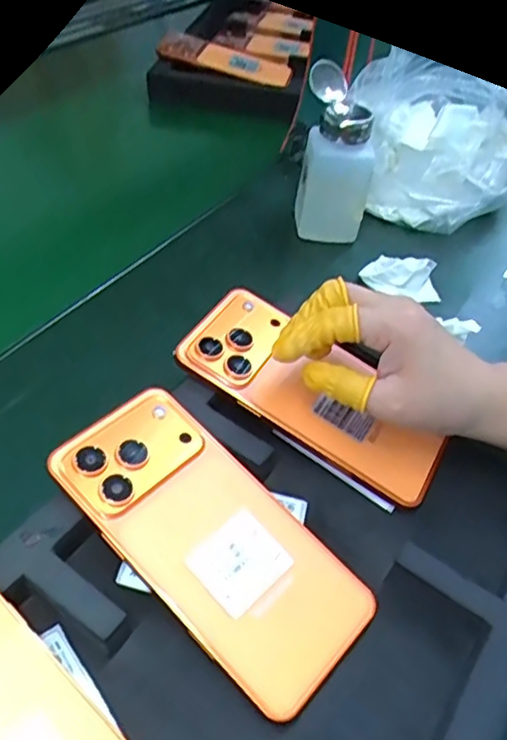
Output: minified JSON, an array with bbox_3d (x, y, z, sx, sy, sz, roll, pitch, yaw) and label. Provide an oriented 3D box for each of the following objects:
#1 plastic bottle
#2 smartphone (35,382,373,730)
[{"bbox_3d":[0.067,-0.170,0.504,0.055,0.126,0.052,2,45,-2],"label":"plastic bottle"},{"bbox_3d":[-0.021,0.078,0.298,0.161,0.007,0.076,42,55,15],"label":"smartphone"}]

